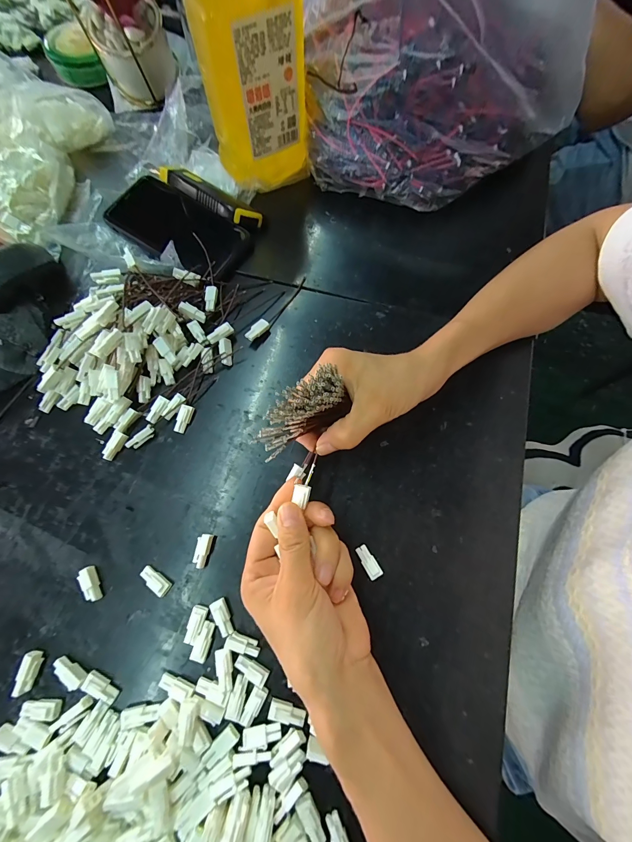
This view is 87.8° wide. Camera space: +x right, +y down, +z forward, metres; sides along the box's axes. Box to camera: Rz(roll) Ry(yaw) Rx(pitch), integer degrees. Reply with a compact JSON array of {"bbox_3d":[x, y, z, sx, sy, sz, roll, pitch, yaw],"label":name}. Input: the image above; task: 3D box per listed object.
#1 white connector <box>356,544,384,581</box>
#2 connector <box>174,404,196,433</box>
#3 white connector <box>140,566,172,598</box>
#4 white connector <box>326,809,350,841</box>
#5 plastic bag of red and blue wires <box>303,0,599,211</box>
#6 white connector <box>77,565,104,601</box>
[{"bbox_3d":[0.042,0.110,0.256,0.012,0.006,0.026,-28,60,-9],"label":"white connector"},{"bbox_3d":[-0.119,-0.002,0.294,0.011,0.008,0.025,16,72,6],"label":"connector"},{"bbox_3d":[-0.124,0.124,0.255,0.026,0.007,0.010,35,75,12],"label":"white connector"},{"bbox_3d":[0.015,0.265,0.207,0.010,0.005,0.026,-24,72,-7],"label":"white connector"},{"bbox_3d":[0.122,-0.381,0.310,0.262,0.203,0.242,-4,71,0],"label":"plastic bag of red and blue wires"},{"bbox_3d":[-0.174,0.126,0.253,0.010,0.011,0.025,-22,72,-7],"label":"white connector"}]

